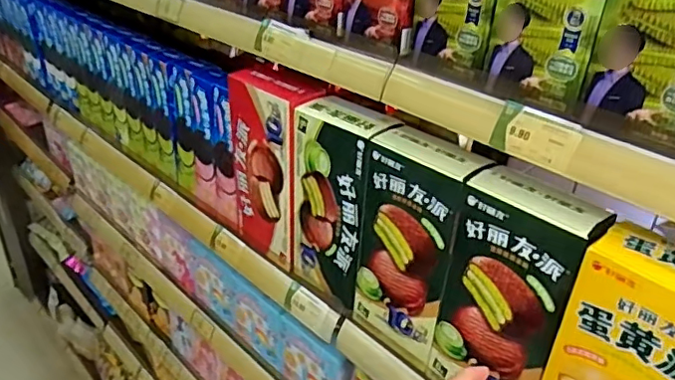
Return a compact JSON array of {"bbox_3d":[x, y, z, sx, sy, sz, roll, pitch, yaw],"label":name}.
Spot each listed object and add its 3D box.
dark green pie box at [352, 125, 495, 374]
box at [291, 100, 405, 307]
[{"bbox_3d":[0.080,0.063,0.581,0.058,0.229,0.123,-24,39,-38],"label":"dark green pie box"},{"bbox_3d":[0.002,0.018,0.660,0.069,0.240,0.114,-23,39,-37],"label":"box"}]

